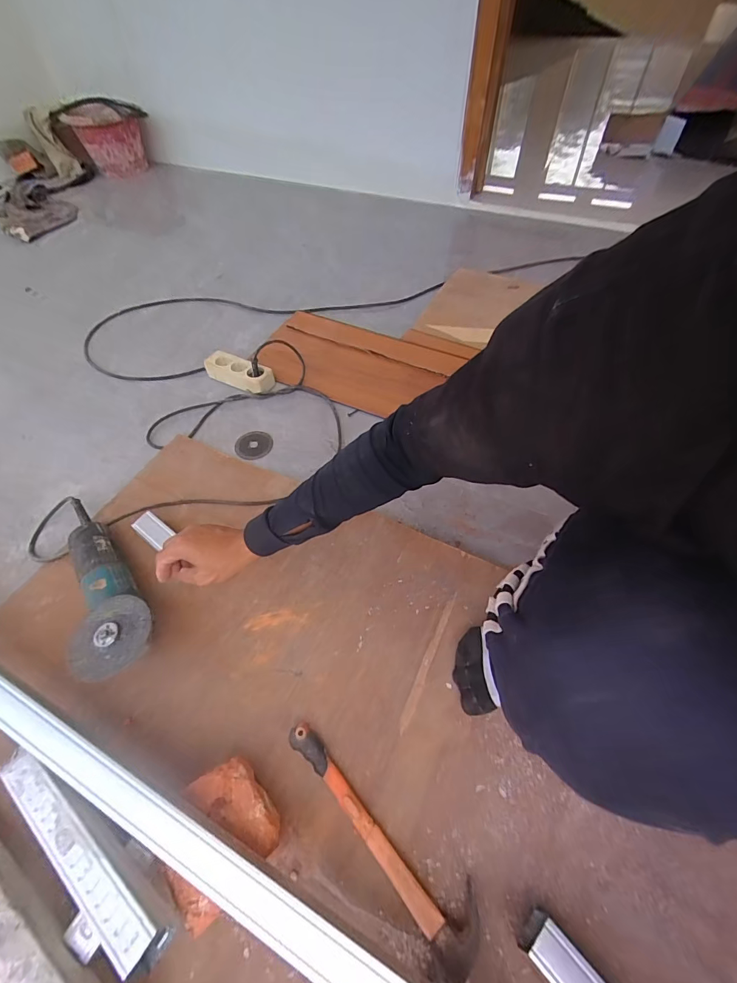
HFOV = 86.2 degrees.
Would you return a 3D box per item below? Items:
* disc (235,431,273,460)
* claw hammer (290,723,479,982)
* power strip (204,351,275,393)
[{"bbox_3d":[-0.228,-0.091,0.787,0.074,0.006,0.070,2,56,-3],"label":"disc"},{"bbox_3d":[0.014,0.362,0.432,0.075,0.025,0.262,-35,60,-20],"label":"claw hammer"},{"bbox_3d":[-0.288,-0.264,0.882,0.165,0.045,0.064,23,59,18],"label":"power strip"}]

